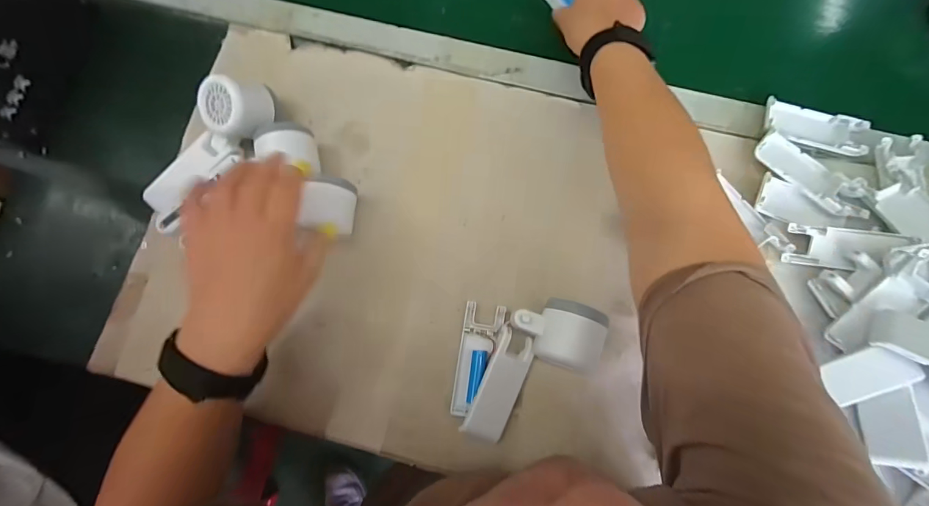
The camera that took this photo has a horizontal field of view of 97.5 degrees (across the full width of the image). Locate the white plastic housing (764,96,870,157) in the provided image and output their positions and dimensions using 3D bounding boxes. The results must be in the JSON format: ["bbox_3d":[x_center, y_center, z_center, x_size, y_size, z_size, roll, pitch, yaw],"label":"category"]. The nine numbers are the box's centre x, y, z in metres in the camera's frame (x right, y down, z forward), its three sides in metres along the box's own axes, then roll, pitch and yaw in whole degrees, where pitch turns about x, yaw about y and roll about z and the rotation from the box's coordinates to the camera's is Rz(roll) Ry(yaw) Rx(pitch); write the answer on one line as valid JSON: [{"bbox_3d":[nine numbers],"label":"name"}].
[{"bbox_3d":[0.376,-0.136,0.437,0.106,0.012,0.045,21,80,5],"label":"white plastic housing"}]

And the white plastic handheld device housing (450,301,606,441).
[{"bbox_3d":[0.058,0.110,0.378,0.129,0.047,0.133,9,79,3],"label":"white plastic handheld device housing"}]

